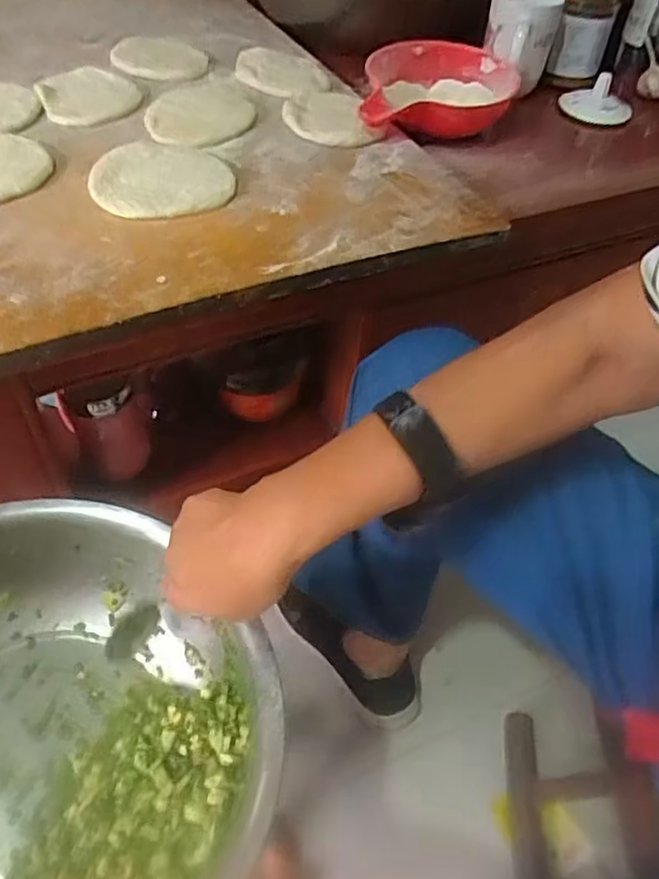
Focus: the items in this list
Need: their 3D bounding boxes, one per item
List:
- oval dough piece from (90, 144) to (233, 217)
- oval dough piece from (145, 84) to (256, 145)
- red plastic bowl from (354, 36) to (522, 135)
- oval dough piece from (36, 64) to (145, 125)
[{"bbox_3d":[-0.146,-0.230,0.570,0.118,0.009,0.108,-14,56,-14],"label":"oval dough piece"},{"bbox_3d":[-0.126,-0.327,0.651,0.091,0.017,0.137,20,55,10],"label":"oval dough piece"},{"bbox_3d":[0.122,-0.373,0.716,0.164,0.055,0.171,6,54,0],"label":"red plastic bowl"},{"bbox_3d":[-0.245,-0.345,0.653,0.093,0.011,0.094,-35,63,-26],"label":"oval dough piece"}]

